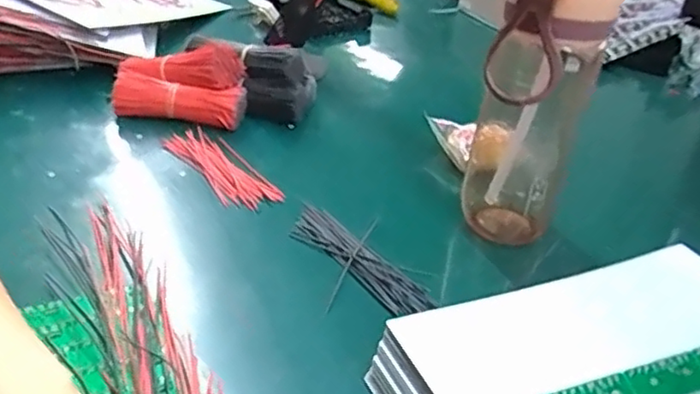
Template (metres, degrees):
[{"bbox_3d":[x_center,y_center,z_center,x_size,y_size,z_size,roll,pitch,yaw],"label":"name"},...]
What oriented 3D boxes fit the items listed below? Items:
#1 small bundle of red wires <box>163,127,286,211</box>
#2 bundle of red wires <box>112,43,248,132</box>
[{"bbox_3d":[-0.110,-0.027,0.539,0.046,0.010,0.134,-19,39,-33],"label":"small bundle of red wires"},{"bbox_3d":[-0.165,-0.110,0.613,0.129,0.063,0.068,6,32,3],"label":"bundle of red wires"}]

